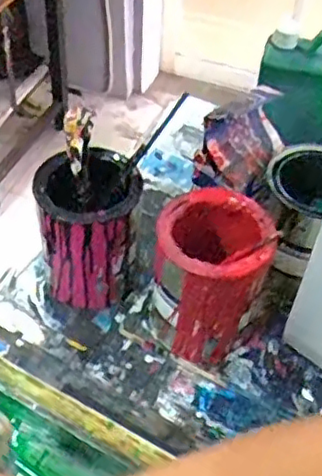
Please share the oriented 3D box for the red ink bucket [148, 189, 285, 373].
[{"bbox_3d":[0.047,0.044,0.653,0.111,0.156,0.101,2,47,-2],"label":"red ink bucket"}]

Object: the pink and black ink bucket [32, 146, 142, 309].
[{"bbox_3d":[-0.073,-0.009,0.676,0.096,0.135,0.090,2,47,-2],"label":"pink and black ink bucket"}]

